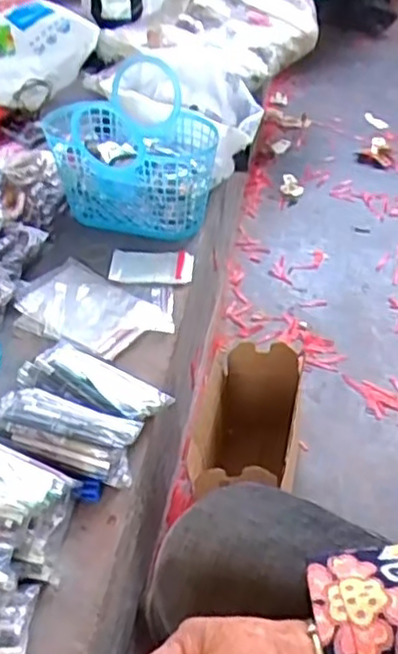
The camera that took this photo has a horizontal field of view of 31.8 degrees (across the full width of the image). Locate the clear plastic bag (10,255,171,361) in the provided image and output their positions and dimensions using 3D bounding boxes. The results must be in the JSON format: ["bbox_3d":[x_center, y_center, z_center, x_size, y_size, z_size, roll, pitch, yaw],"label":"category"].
[{"bbox_3d":[-0.150,-0.027,1.008,0.225,0.022,0.160,17,47,20],"label":"clear plastic bag"}]

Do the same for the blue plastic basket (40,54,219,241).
[{"bbox_3d":[-0.109,-0.281,1.120,0.270,0.202,0.182,4,44,8],"label":"blue plastic basket"}]

